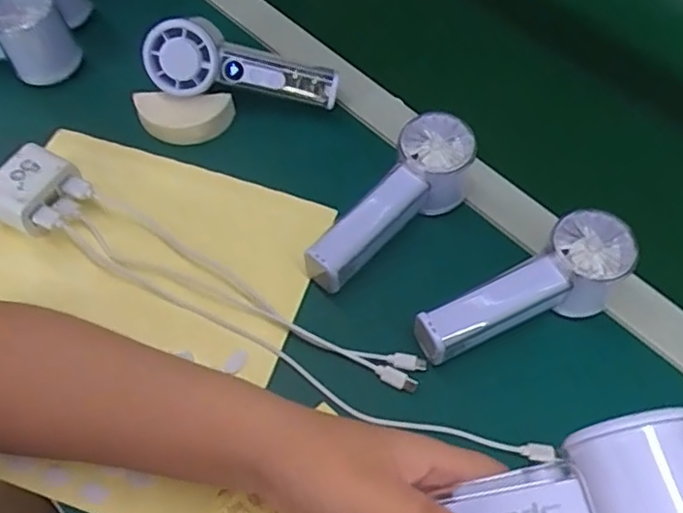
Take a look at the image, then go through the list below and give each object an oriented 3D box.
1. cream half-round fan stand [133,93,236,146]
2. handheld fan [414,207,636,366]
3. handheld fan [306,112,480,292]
[{"bbox_3d":[-0.129,-0.113,0.514,0.076,0.027,0.033,1,58,-4],"label":"cream half-round fan stand"},{"bbox_3d":[0.124,0.027,0.420,0.151,0.057,0.054,-25,64,-19],"label":"handheld fan"},{"bbox_3d":[0.036,-0.037,0.460,0.051,0.060,0.153,41,79,19],"label":"handheld fan"}]

